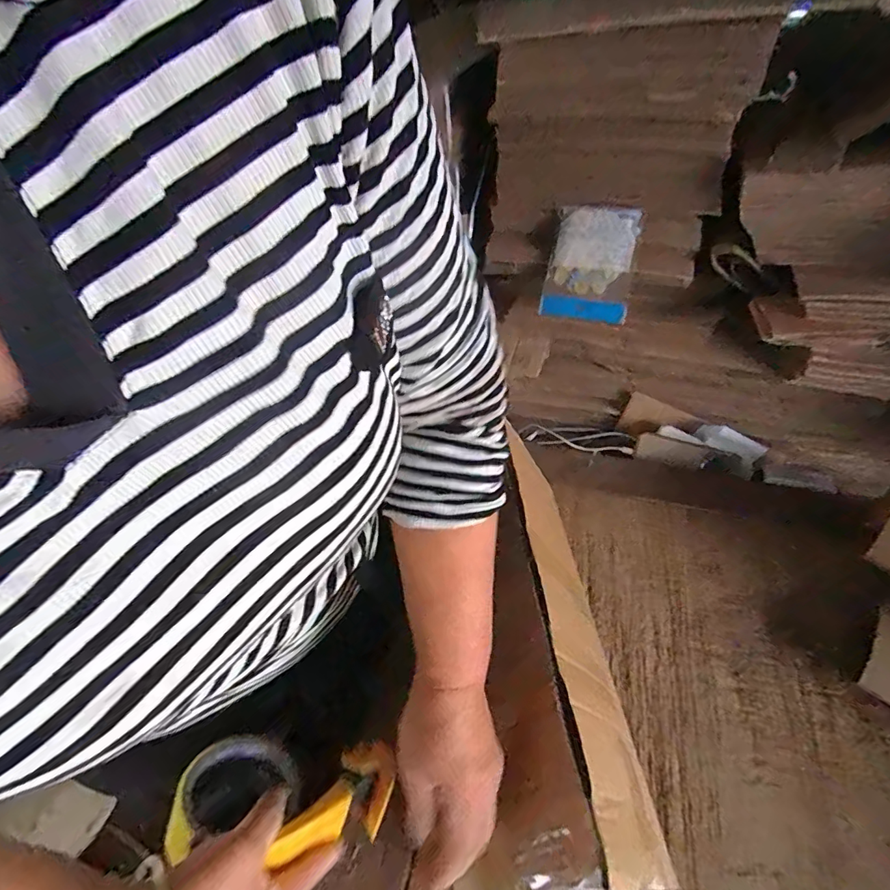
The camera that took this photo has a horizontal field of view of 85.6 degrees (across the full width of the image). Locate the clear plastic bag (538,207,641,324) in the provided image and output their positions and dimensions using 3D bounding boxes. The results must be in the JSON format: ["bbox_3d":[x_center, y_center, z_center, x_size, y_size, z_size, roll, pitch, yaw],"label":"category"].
[{"bbox_3d":[0.242,-0.303,0.813,0.148,0.177,0.041,13,26,26],"label":"clear plastic bag"}]

